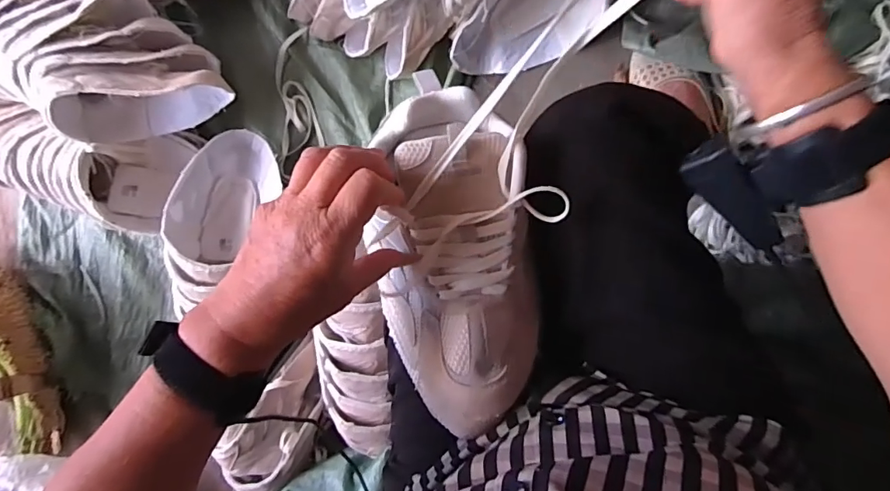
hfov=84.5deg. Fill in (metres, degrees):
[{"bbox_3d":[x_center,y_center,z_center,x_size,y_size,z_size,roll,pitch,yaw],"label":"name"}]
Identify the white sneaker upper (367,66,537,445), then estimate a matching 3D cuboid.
[{"bbox_3d":[0.006,0.011,0.363,0.113,0.067,0.247,-4,99,10],"label":"white sneaker upper"}]

